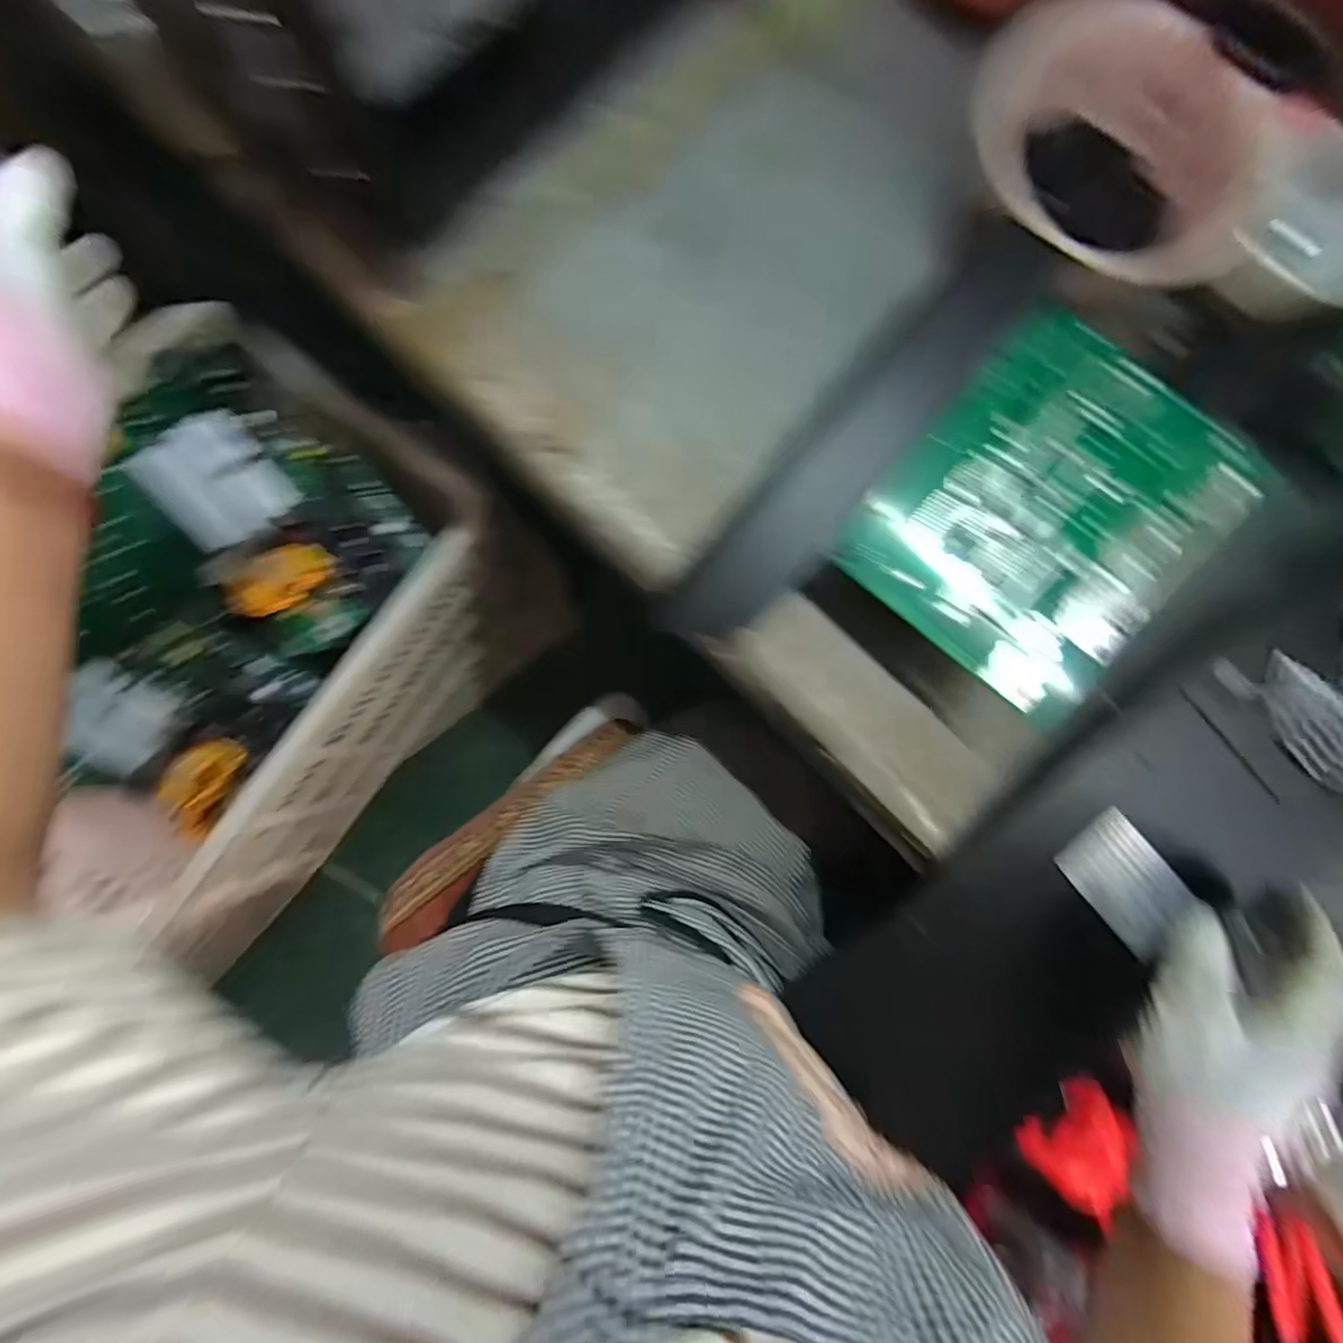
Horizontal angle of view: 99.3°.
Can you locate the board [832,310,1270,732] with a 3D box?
[{"bbox_3d":[0.216,-0.089,0.329,0.163,0.007,0.188,41,94,3],"label":"board"}]

